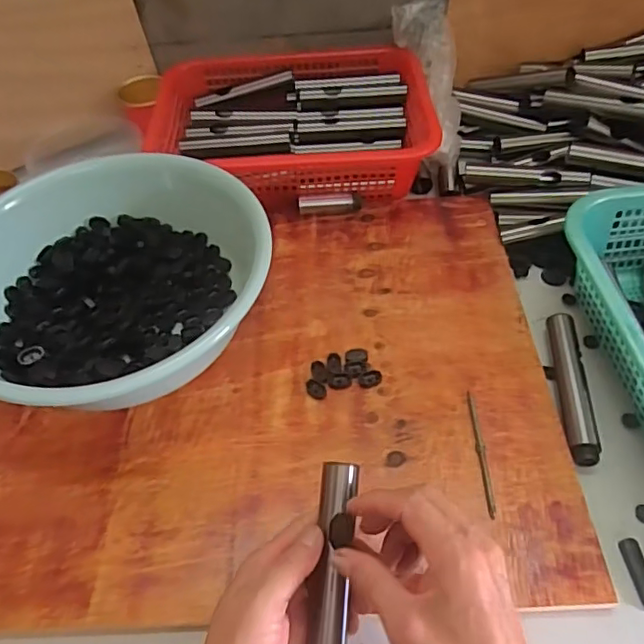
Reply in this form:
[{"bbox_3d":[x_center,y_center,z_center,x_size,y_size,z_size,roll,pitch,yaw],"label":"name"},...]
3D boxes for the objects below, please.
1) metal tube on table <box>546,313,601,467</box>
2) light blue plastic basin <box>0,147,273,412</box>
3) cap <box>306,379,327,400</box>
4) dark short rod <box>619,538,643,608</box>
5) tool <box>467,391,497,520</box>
[{"bbox_3d":[0.229,0.058,0.521,0.024,0.026,0.153,2,53,6],"label":"metal tube on table"},{"bbox_3d":[-0.203,-0.043,0.550,0.281,0.090,0.238,-34,58,-20],"label":"light blue plastic basin"},{"bbox_3d":[-0.006,0.063,0.528,0.023,0.004,0.015,29,60,23],"label":"cap"},{"bbox_3d":[0.242,0.192,0.433,0.013,0.010,0.051,-4,53,1],"label":"dark short rod"},{"bbox_3d":[0.136,0.111,0.487,0.007,0.012,0.114,-1,53,3],"label":"tool"}]

